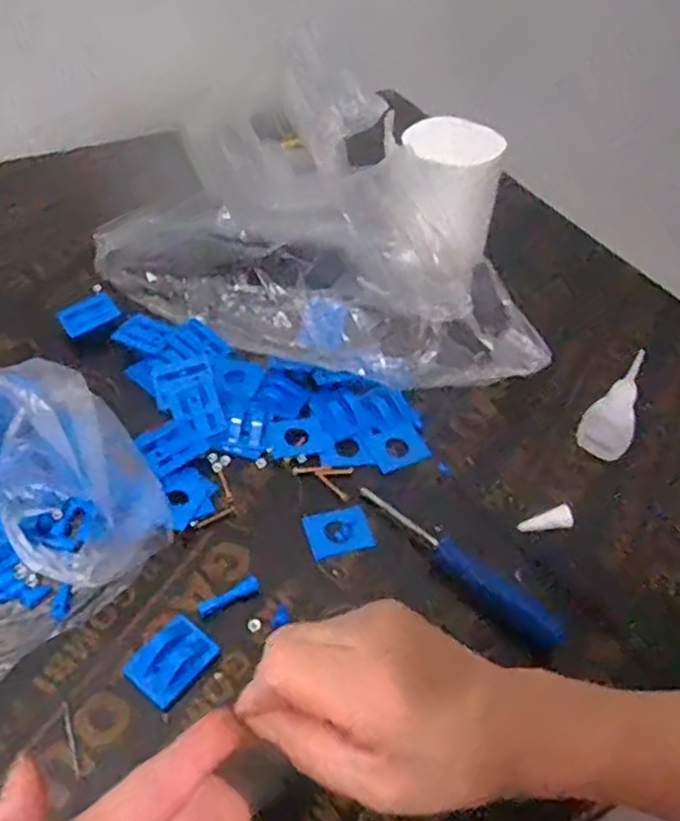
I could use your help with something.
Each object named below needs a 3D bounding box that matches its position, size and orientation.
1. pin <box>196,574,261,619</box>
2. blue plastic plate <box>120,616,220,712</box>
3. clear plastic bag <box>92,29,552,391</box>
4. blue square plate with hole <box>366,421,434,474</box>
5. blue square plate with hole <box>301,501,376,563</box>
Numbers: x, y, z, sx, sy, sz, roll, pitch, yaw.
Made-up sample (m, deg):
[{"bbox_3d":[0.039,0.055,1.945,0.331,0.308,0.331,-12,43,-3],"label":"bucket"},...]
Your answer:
[{"bbox_3d":[-0.067,0.112,0.427,0.039,0.004,0.012,-25,54,-25],"label":"pin"},{"bbox_3d":[-0.093,0.140,0.397,0.033,0.009,0.045,32,53,23],"label":"blue plastic plate"},{"bbox_3d":[0.013,-0.179,0.639,0.397,0.098,0.311,22,49,15],"label":"clear plastic bag"},{"bbox_3d":[0.042,0.026,0.519,0.041,0.008,0.031,-21,52,-22],"label":"blue square plate with hole"},{"bbox_3d":[-0.001,0.078,0.464,0.040,0.004,0.035,-10,49,-14],"label":"blue square plate with hole"}]

